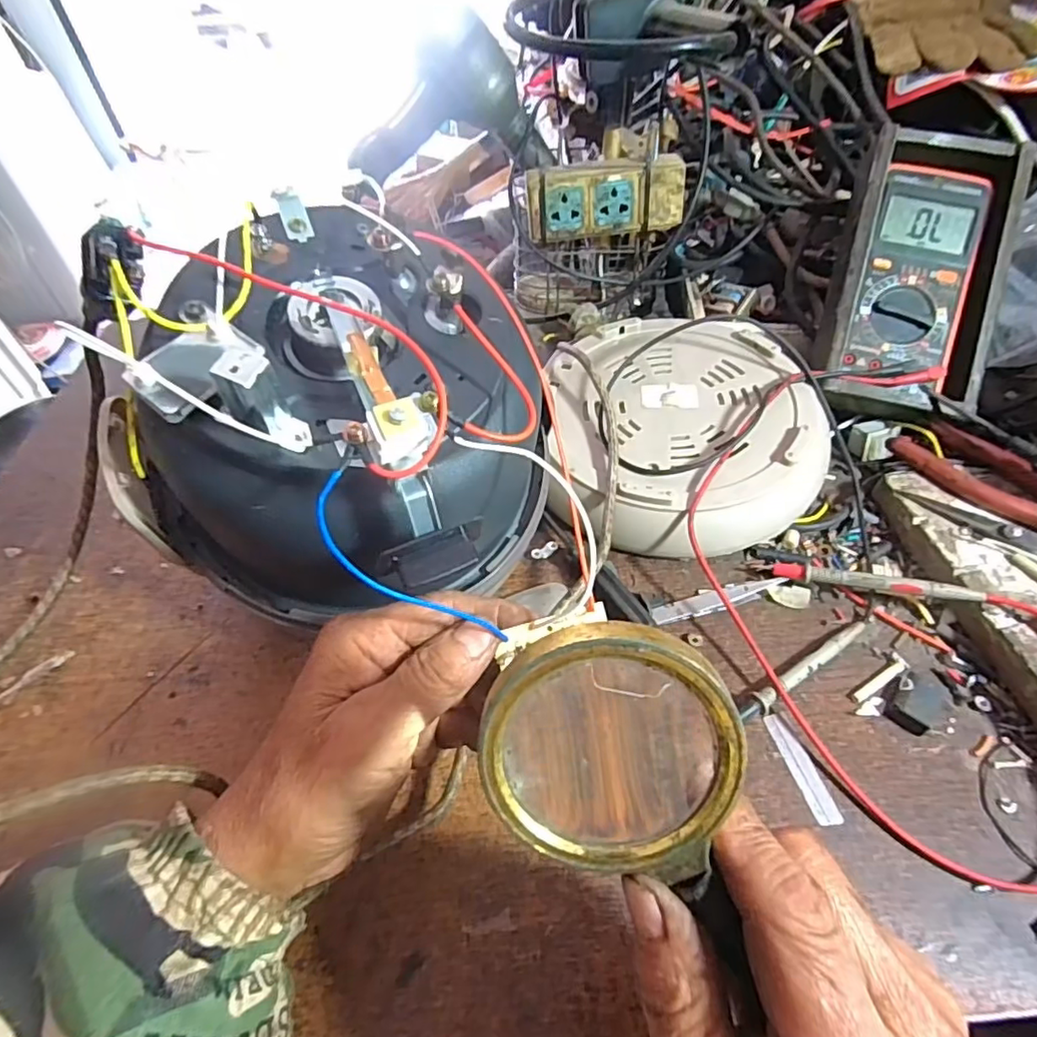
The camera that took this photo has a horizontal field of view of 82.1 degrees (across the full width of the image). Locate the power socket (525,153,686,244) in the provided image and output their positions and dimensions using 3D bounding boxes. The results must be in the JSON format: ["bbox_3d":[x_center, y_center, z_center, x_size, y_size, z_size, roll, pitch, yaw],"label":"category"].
[{"bbox_3d":[0.075,-0.273,0.513,0.131,0.055,0.025,-8,48,-4],"label":"power socket"}]

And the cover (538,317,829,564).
[{"bbox_3d":[0.121,-0.067,0.439,0.200,0.051,0.220,-2,48,2],"label":"cover"}]

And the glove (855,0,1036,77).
[{"bbox_3d":[0.409,-0.503,0.580,0.141,0.020,0.236,-4,63,14],"label":"glove"}]

